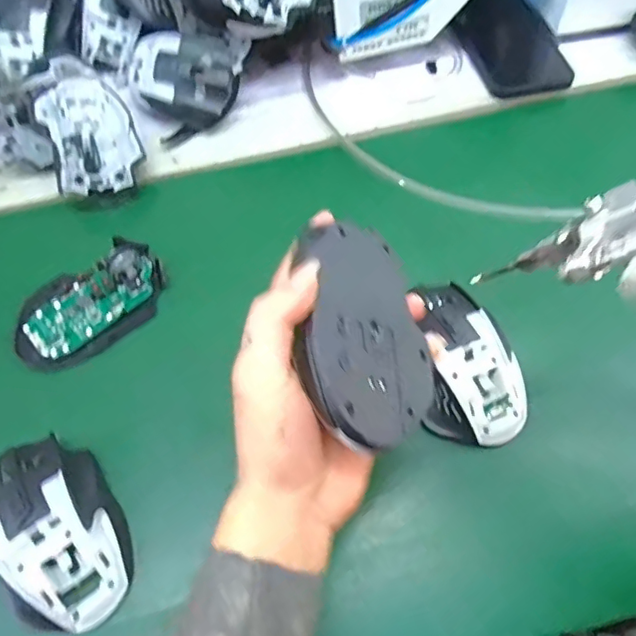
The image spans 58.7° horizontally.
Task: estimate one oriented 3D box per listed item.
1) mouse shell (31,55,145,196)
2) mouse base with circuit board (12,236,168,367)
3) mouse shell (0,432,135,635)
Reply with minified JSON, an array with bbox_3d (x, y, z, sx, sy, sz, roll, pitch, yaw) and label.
[{"bbox_3d":[-0.190,-0.155,0.468,0.071,0.037,0.128,-14,70,-23],"label":"mouse shell"},{"bbox_3d":[-0.167,-0.013,0.410,0.112,0.024,0.068,-35,66,-16],"label":"mouse base with circuit board"},{"bbox_3d":[-0.154,0.123,0.331,0.068,0.037,0.110,-34,66,-16],"label":"mouse shell"}]

